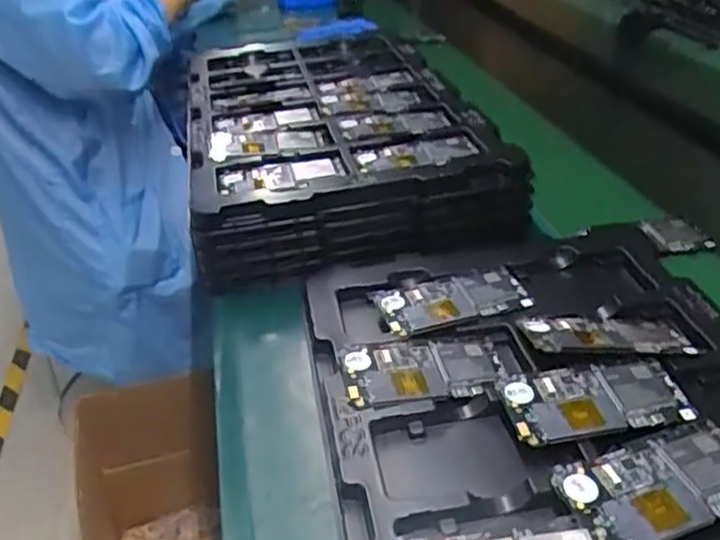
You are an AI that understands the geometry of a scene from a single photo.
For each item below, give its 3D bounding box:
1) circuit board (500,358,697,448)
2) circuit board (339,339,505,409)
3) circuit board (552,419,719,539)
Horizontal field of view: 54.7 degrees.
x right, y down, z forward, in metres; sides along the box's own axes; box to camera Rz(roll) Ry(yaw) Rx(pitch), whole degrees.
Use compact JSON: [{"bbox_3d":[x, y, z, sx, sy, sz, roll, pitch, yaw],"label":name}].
[{"bbox_3d":[0.167,0.090,0.491,0.123,0.004,0.065,-4,32,-3],"label":"circuit board"},{"bbox_3d":[0.048,0.074,0.535,0.124,0.012,0.065,-7,32,-8],"label":"circuit board"},{"bbox_3d":[0.189,0.130,0.428,0.128,0.004,0.066,-11,32,-13],"label":"circuit board"}]

